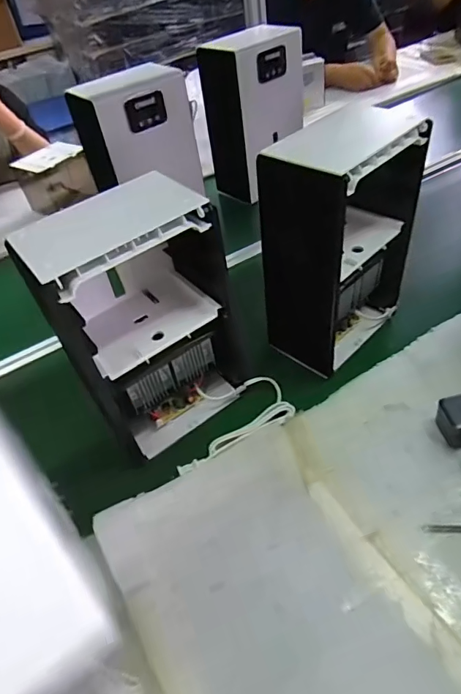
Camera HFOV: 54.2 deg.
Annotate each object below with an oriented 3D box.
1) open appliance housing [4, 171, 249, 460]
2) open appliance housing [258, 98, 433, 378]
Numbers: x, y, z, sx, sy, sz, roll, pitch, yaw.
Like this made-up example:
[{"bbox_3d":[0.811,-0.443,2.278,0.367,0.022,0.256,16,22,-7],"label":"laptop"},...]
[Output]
[{"bbox_3d":[-0.118,-0.025,0.624,0.209,0.348,0.145,-32,48,-21],"label":"open appliance housing"},{"bbox_3d":[0.172,-0.159,0.699,0.137,0.327,0.244,26,54,32],"label":"open appliance housing"}]

